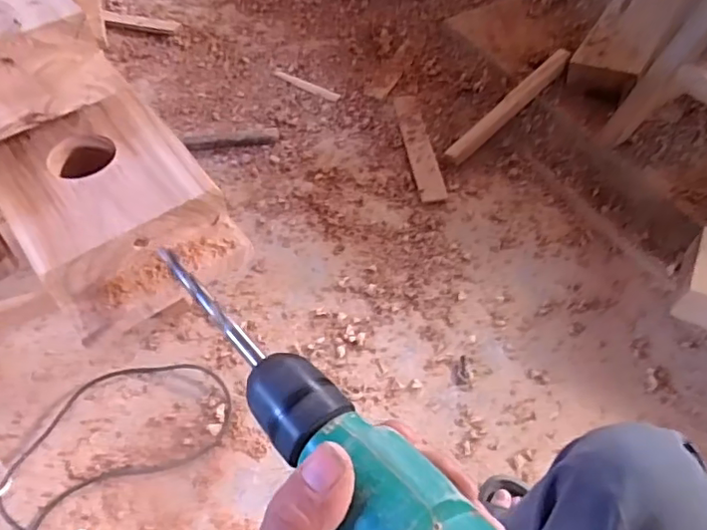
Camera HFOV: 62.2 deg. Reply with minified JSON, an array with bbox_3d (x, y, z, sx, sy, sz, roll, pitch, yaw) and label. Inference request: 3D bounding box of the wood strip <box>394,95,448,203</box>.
[{"bbox_3d":[0.150,-0.274,1.338,0.059,0.012,0.337,-7,55,-4],"label":"wood strip"}]

